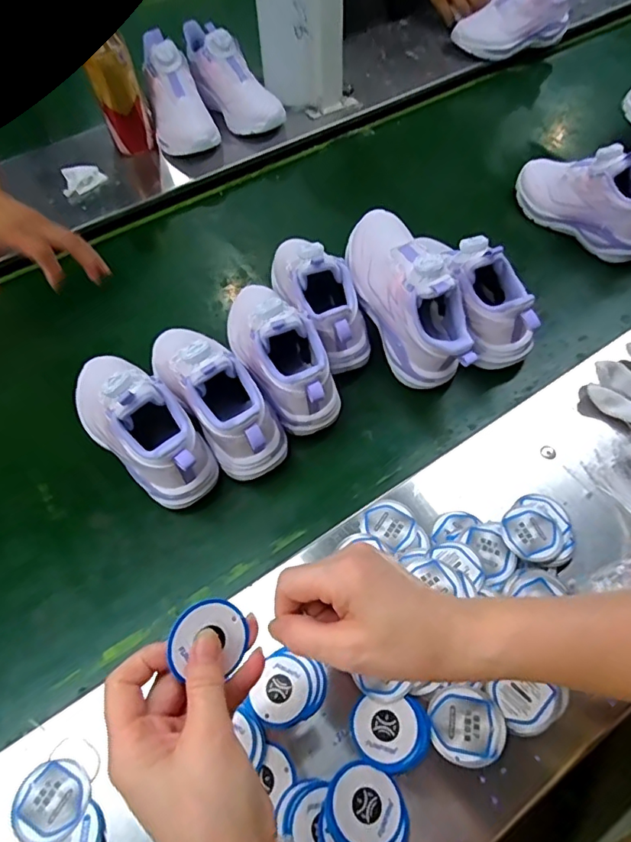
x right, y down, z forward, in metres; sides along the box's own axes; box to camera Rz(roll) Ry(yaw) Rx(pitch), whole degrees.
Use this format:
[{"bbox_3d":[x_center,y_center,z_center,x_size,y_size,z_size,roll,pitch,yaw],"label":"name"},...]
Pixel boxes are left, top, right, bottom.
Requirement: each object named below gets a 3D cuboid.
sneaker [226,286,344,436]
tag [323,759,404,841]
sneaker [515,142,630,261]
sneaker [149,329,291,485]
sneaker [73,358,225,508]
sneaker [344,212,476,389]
[{"bbox_3d":[-0.043,-0.085,0.547,0.084,0.110,0.204,-25,60,-13],"label":"sneaker"},{"bbox_3d":[0.032,0.254,0.338,0.048,0.009,0.047,-1,57,2],"label":"tag"},{"bbox_3d":[0.358,-0.303,0.673,0.073,0.104,0.207,-38,63,-20],"label":"sneaker"},{"bbox_3d":[-0.110,-0.037,0.520,0.072,0.110,0.206,-37,63,-20],"label":"sneaker"},{"bbox_3d":[-0.182,-0.004,0.505,0.205,0.103,0.072,39,66,24],"label":"sneaker"},{"bbox_3d":[0.096,-0.139,0.543,0.071,0.104,0.205,-20,72,-10],"label":"sneaker"}]

